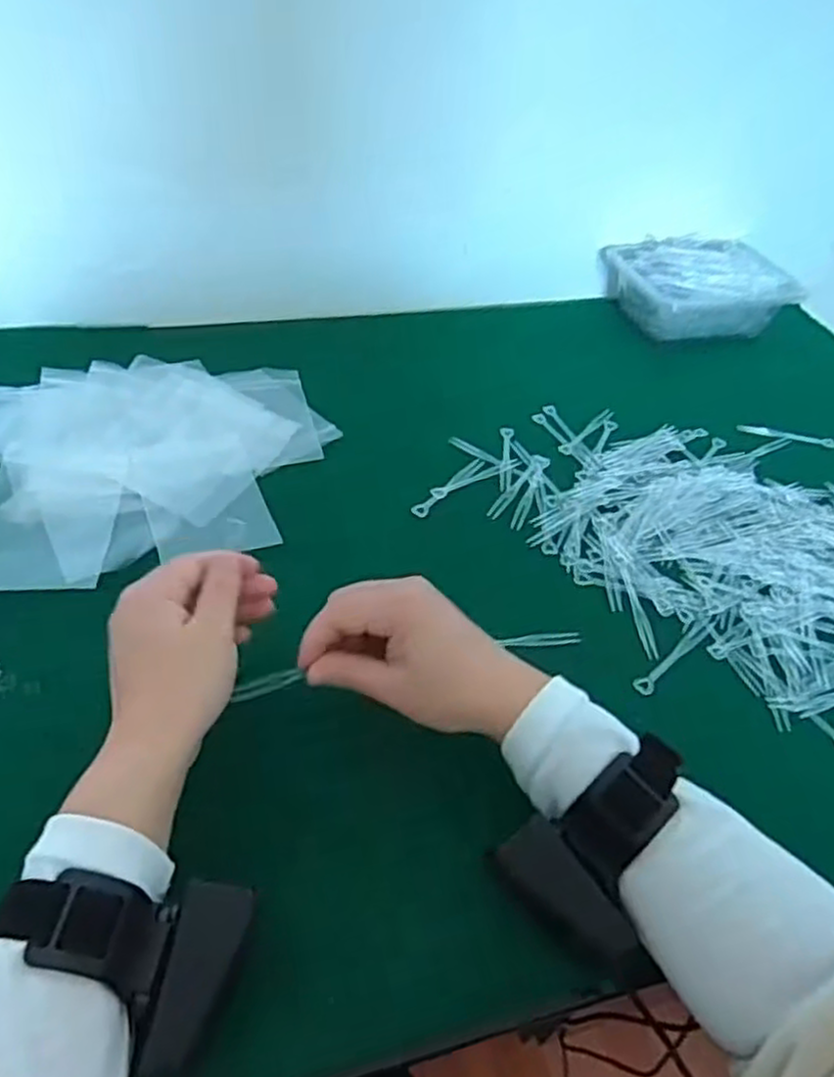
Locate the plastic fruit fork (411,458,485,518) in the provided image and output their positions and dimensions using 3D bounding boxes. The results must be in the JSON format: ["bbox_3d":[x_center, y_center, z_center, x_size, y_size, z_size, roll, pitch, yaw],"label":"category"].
[{"bbox_3d":[0.026,-0.041,0.587,0.012,0.007,0.084,33,51,23],"label":"plastic fruit fork"}]

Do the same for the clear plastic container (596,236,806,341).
[{"bbox_3d":[0.292,-0.267,0.788,0.157,0.066,0.146,-17,50,-23],"label":"clear plastic container"}]

